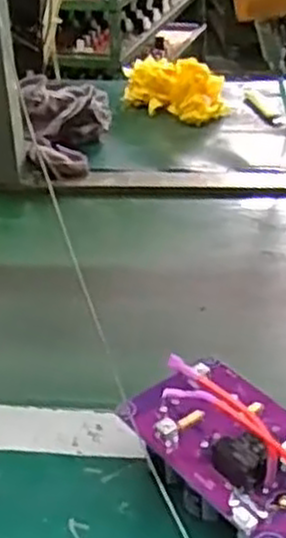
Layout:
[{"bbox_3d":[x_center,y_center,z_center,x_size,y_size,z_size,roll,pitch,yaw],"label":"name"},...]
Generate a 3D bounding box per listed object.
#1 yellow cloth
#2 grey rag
[{"bbox_3d":[0.049,-0.274,1.164,0.084,0.071,0.167,-29,38,-36],"label":"yellow cloth"},{"bbox_3d":[-0.099,-0.193,1.013,0.114,0.092,0.162,-5,30,-3],"label":"grey rag"}]

